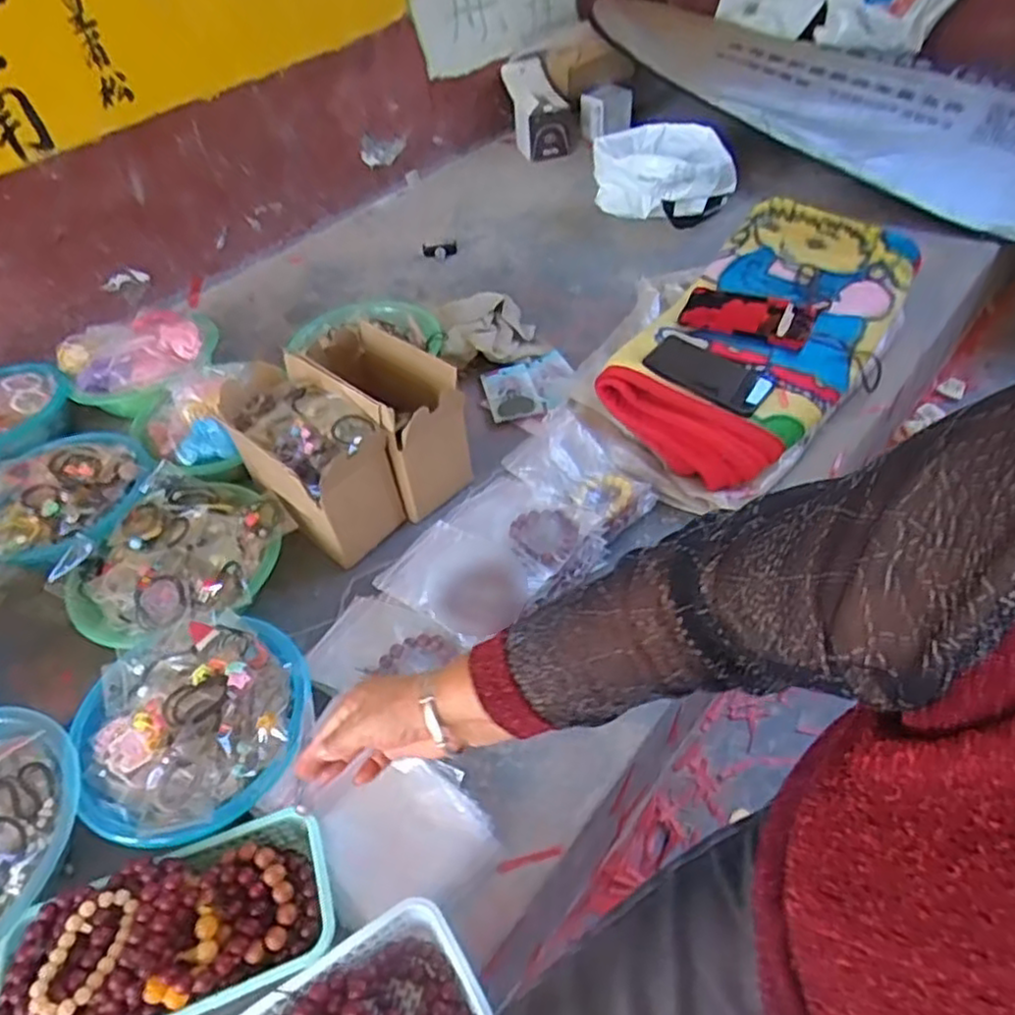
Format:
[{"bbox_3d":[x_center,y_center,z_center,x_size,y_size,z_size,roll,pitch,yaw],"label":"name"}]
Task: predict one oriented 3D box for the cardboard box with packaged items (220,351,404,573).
[{"bbox_3d":[-0.245,-0.060,0.878,0.219,0.169,0.126,31,57,30],"label":"cardboard box with packaged items"}]

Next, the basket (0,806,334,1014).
[{"bbox_3d":[-0.278,0.347,0.565,0.256,0.065,0.127,-20,48,-12],"label":"basket"}]

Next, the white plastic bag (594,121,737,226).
[{"bbox_3d":[0.311,-0.669,1.406,0.264,0.120,0.203,-1,47,5],"label":"white plastic bag"}]

